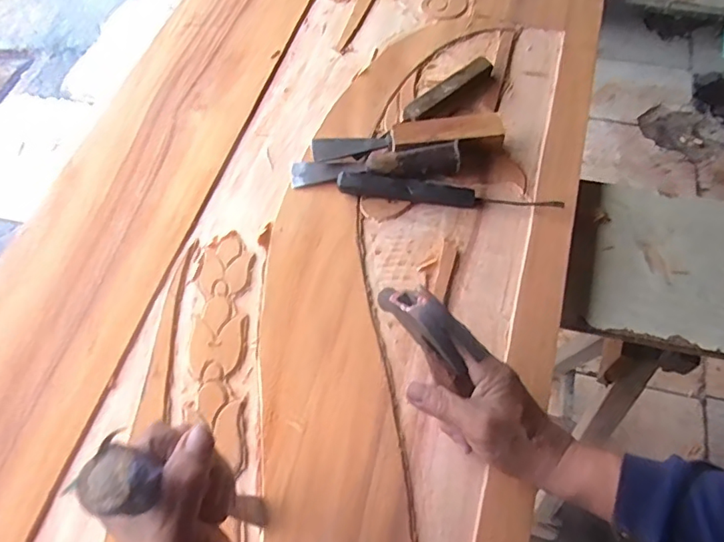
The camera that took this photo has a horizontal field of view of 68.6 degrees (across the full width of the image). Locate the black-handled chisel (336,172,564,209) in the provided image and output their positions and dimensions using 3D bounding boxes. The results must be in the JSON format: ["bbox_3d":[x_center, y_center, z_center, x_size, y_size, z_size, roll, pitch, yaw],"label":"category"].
[{"bbox_3d":[0.096,-0.091,0.597,0.244,0.027,0.026,5,63,3],"label":"black-handled chisel"}]

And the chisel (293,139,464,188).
[{"bbox_3d":[0.015,-0.122,0.607,0.191,0.038,0.046,0,63,1],"label":"chisel"}]

